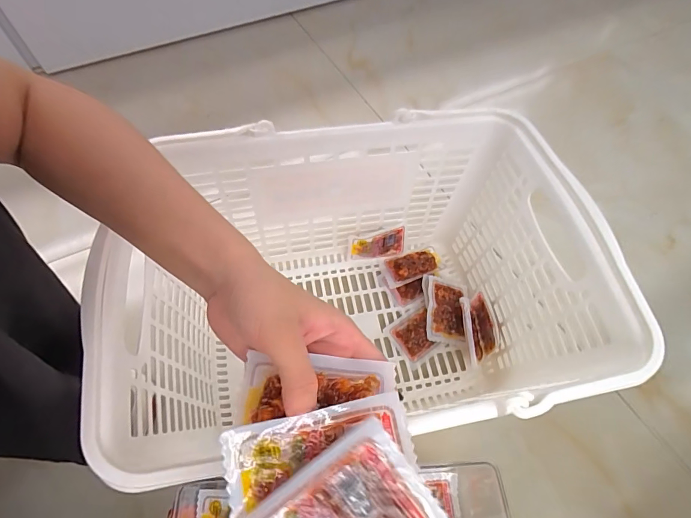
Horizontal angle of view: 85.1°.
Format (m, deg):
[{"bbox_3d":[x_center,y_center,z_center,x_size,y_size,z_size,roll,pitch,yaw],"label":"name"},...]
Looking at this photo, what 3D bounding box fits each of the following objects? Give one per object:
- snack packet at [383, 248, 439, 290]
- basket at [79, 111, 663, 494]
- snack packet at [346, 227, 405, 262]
[{"bbox_3d":[0.100,0.009,0.563,0.087,0.017,0.053,-22,46,-4],"label":"snack packet"},{"bbox_3d":[0.011,0.040,0.432,0.421,0.243,0.306,-7,62,-8],"label":"basket"},{"bbox_3d":[0.046,-0.020,0.556,0.083,0.051,0.017,-9,63,-9],"label":"snack packet"}]

